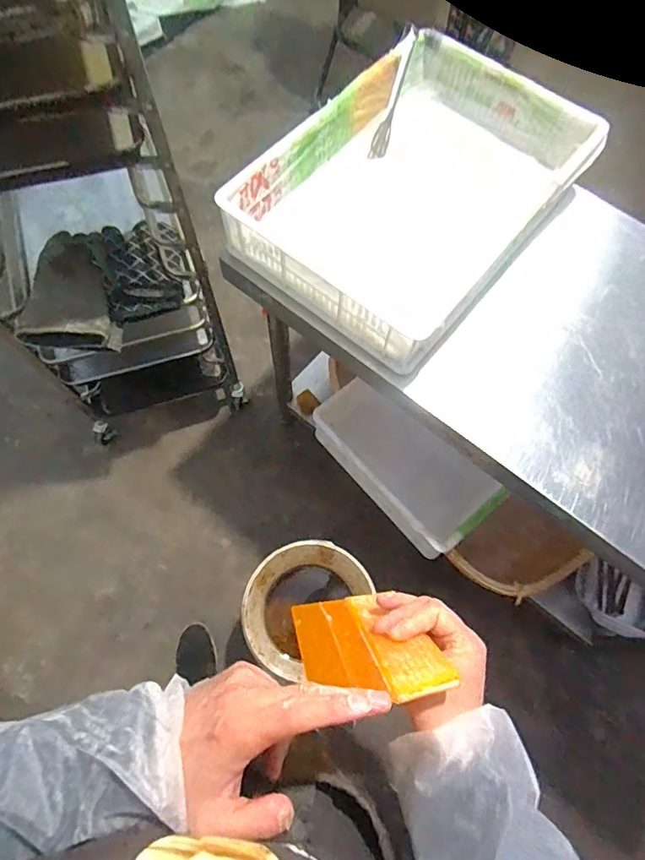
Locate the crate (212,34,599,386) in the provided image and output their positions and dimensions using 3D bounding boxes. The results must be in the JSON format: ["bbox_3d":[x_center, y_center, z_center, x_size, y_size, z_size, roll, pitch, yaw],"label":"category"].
[{"bbox_3d":[0.168,-0.428,0.876,0.407,0.140,0.586,39,73,12],"label":"crate"}]

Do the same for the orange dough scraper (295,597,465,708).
[{"bbox_3d":[0.034,0.188,0.439,0.103,0.179,0.008,-11,95,-12],"label":"orange dough scraper"}]

